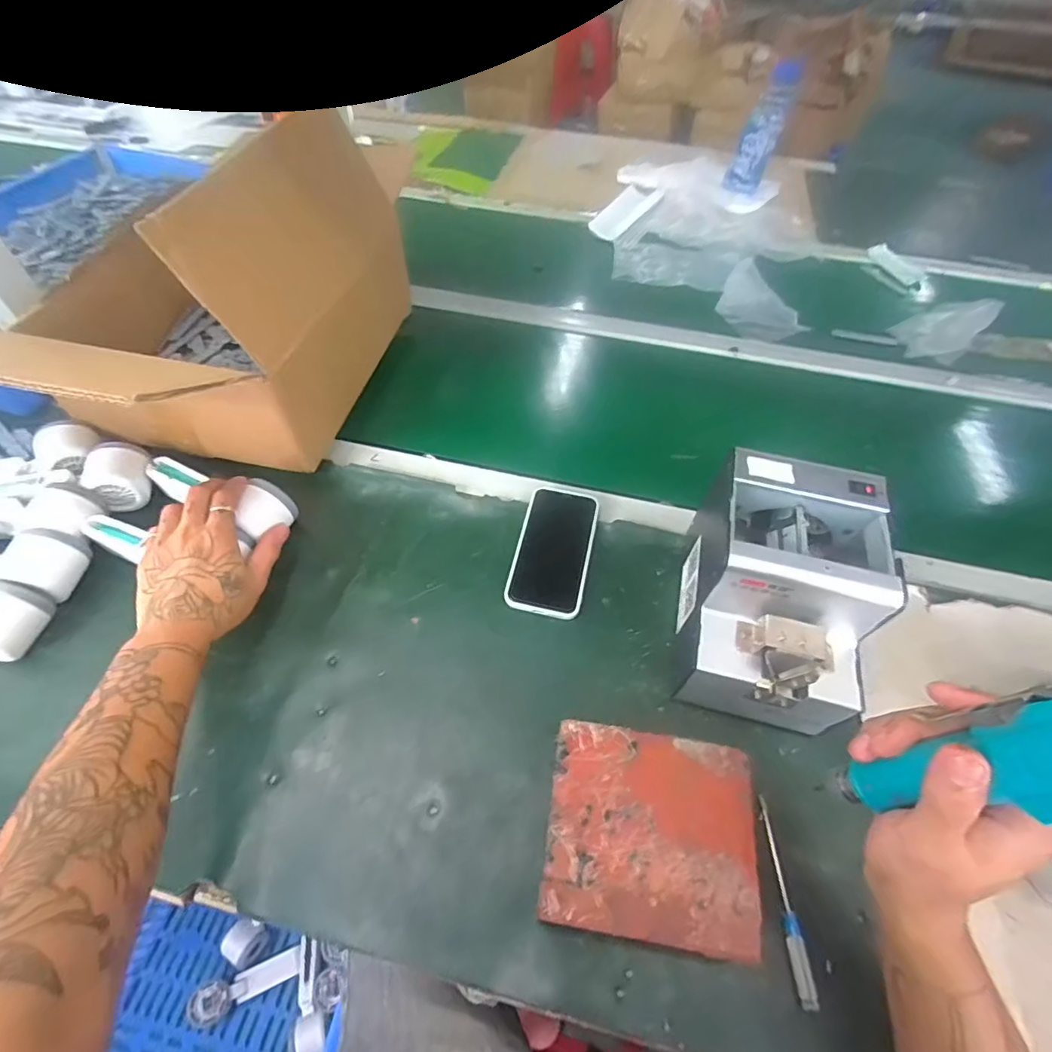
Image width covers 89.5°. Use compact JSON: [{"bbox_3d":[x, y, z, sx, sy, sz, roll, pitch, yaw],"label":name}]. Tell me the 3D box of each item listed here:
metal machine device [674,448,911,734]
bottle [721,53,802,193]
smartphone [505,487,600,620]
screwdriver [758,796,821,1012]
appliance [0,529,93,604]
[{"bbox_3d":[0.208,0.058,0.441,0.126,0.145,0.169,12,55,7],"label":"metal machine device"},{"bbox_3d":[0.428,-0.719,0.968,0.058,0.205,0.070,7,53,3],"label":"bottle"},{"bbox_3d":[0.030,0.023,0.544,0.075,0.016,0.147,11,55,7],"label":"smartphone"},{"bbox_3d":[0.188,0.266,0.383,0.012,0.012,0.124,3,54,0],"label":"screwdriver"},{"bbox_3d":[-0.505,0.030,0.508,0.166,0.041,0.057,10,55,6],"label":"appliance"}]

